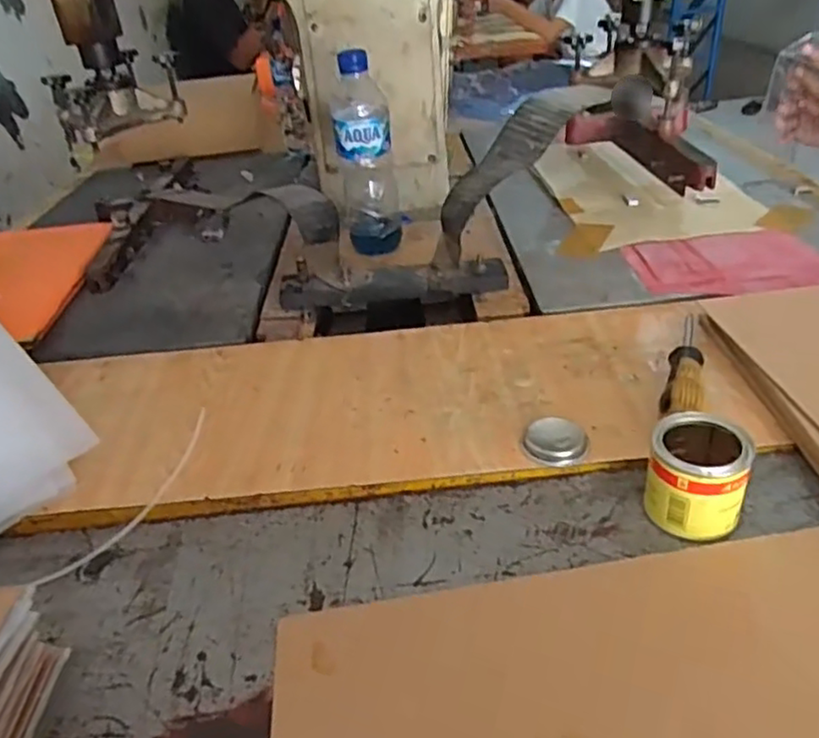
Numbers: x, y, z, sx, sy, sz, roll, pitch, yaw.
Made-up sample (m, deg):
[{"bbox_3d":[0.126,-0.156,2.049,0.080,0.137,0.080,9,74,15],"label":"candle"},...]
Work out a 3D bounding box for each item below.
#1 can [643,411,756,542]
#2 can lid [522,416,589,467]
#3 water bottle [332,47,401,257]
[{"bbox_3d":[0.178,0.062,0.412,0.057,0.057,0.066,11,37,24],"label":"can"},{"bbox_3d":[0.105,0.052,0.481,0.043,0.014,0.043,-4,33,3],"label":"can lid"},{"bbox_3d":[-0.051,-0.240,0.767,0.068,0.210,0.057,-5,33,1],"label":"water bottle"}]

